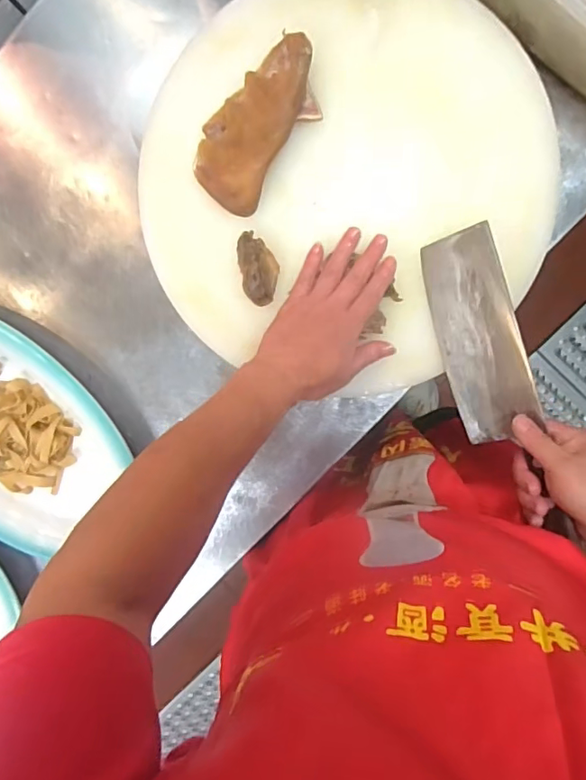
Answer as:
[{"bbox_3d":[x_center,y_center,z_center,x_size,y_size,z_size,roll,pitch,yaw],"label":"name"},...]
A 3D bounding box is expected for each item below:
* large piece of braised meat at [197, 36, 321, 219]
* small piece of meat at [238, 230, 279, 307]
[{"bbox_3d":[-0.032,-0.261,0.520,0.077,0.024,0.165,38,97,0],"label":"large piece of braised meat"},{"bbox_3d":[-0.035,-0.125,0.540,0.038,0.019,0.075,-13,95,5],"label":"small piece of meat"}]

